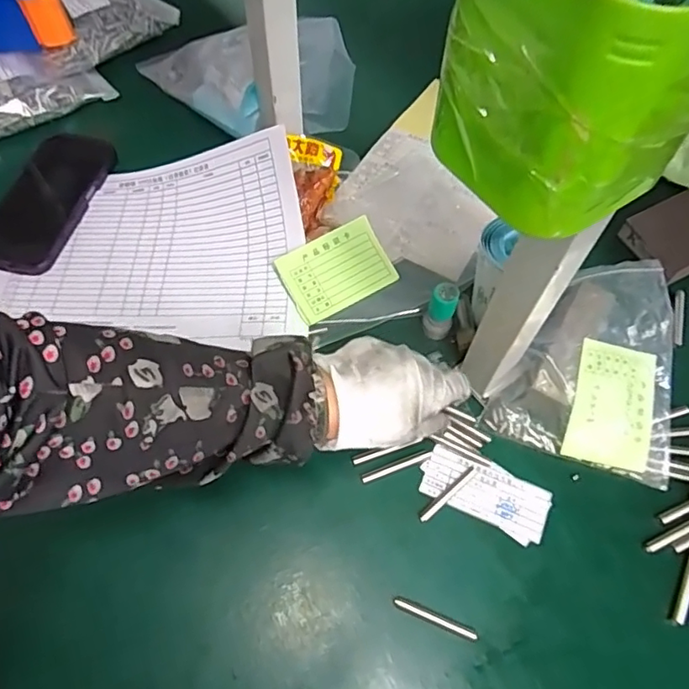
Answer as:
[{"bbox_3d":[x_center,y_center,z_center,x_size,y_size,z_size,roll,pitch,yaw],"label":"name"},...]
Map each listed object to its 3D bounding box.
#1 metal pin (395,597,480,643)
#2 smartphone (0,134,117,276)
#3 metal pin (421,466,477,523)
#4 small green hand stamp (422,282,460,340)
[{"bbox_3d":[0.063,0.188,0.390,0.060,0.008,0.009,21,64,10],"label":"metal pin"},{"bbox_3d":[-0.300,-0.146,0.564,0.089,0.016,0.173,12,63,6],"label":"smartphone"},{"bbox_3d":[0.080,0.114,0.432,0.058,0.004,0.006,-38,69,-18],"label":"metal pin"},{"bbox_3d":[0.079,-0.027,0.470,0.024,0.057,0.018,18,63,9],"label":"small green hand stamp"}]

